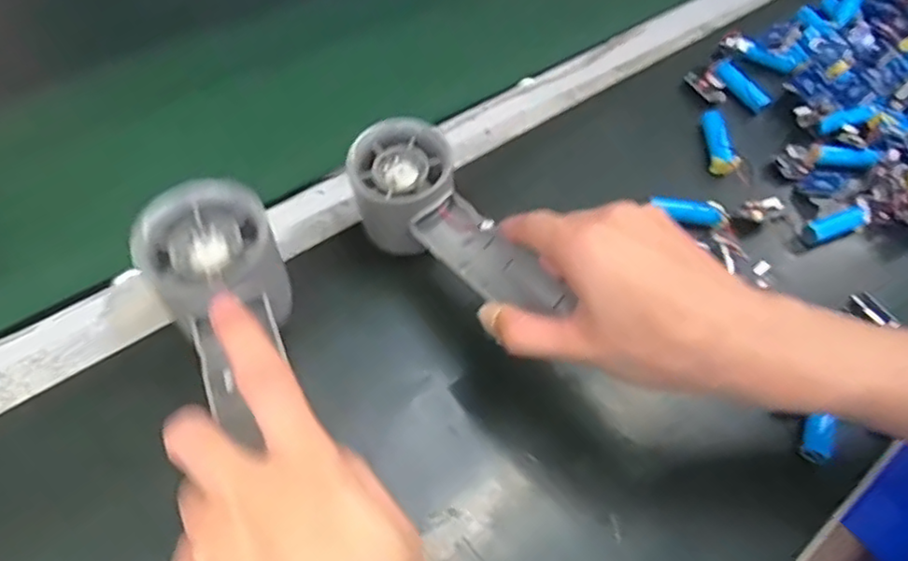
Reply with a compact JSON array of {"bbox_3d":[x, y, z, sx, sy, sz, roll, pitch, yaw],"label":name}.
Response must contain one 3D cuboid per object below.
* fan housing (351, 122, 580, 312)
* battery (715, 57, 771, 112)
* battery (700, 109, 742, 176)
[{"bbox_3d":[-0.002,-0.026,0.360,0.142,0.051,0.054,43,63,9],"label":"fan housing"},{"bbox_3d":[0.230,-0.156,0.509,0.052,0.012,0.017,46,63,2],"label":"battery"},{"bbox_3d":[0.197,-0.103,0.472,0.015,0.018,0.058,7,58,-5],"label":"battery"}]

